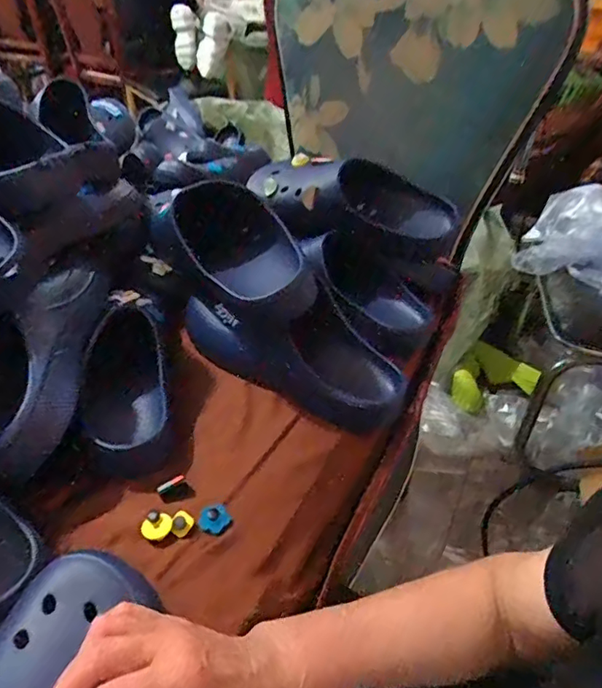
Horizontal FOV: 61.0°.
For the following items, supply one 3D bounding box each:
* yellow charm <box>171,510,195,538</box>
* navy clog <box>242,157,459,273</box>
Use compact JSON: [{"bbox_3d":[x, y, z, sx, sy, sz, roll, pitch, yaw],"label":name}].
[{"bbox_3d":[-0.100,0.150,0.426,0.017,0.009,0.018,20,41,19],"label":"yellow charm"},{"bbox_3d":[0.062,-0.184,0.682,0.275,0.105,0.082,22,42,22],"label":"navy clog"}]

